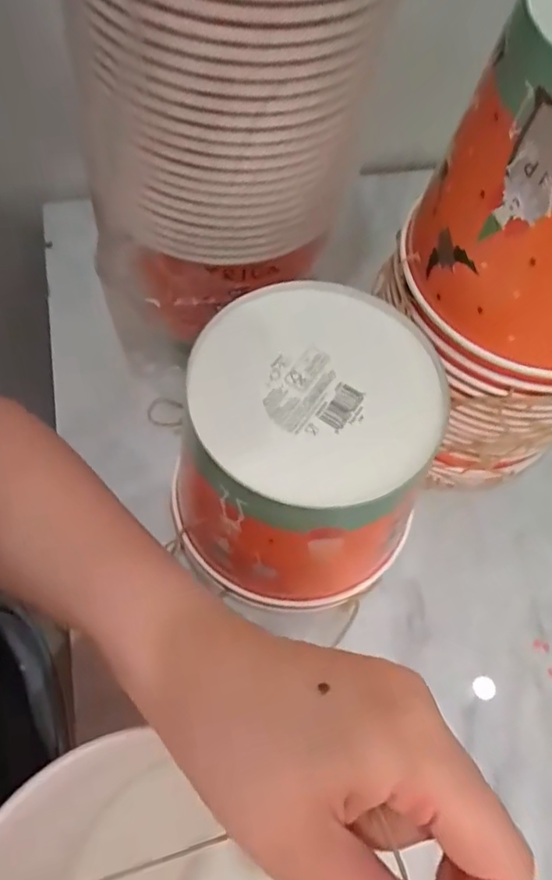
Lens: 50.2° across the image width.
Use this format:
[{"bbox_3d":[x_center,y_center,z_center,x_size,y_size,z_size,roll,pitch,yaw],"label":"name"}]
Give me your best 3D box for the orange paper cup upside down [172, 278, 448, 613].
[{"bbox_3d":[0.016,0.006,0.344,0.135,0.123,0.143,5,64,-2],"label":"orange paper cup upside down"}]

